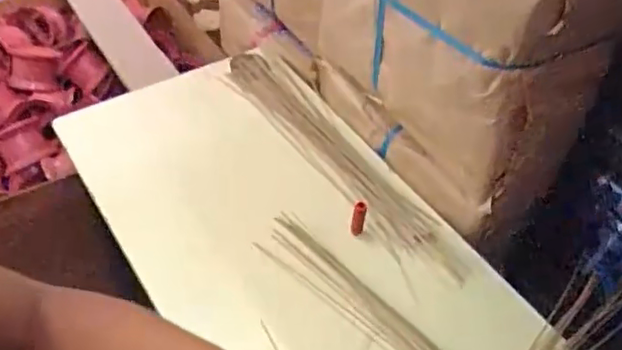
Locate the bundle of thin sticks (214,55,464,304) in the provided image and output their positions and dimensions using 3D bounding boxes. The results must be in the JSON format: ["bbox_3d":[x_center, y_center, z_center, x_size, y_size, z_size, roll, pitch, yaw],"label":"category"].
[{"bbox_3d":[0.031,-0.029,0.950,0.099,0.035,0.556,-27,55,-25],"label":"bundle of thin sticks"}]

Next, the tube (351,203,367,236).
[{"bbox_3d":[0.064,0.055,0.814,0.017,0.046,0.018,6,48,1],"label":"tube"}]

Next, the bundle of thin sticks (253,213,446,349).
[{"bbox_3d":[0.111,0.197,0.743,0.460,0.032,0.056,35,77,30],"label":"bundle of thin sticks"}]

